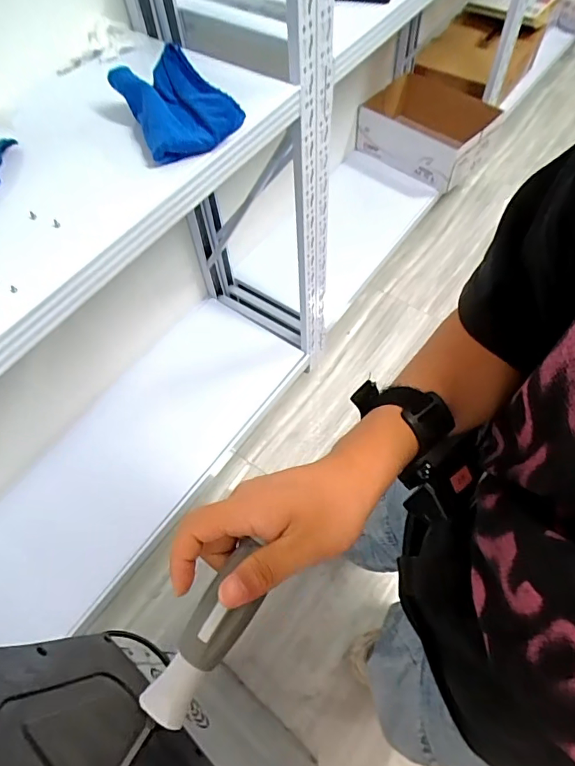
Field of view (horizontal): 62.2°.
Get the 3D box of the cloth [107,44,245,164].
[{"bbox_3d":[-0.167,-0.420,0.714,0.143,0.057,0.177,-31,63,-14],"label":"cloth"}]

